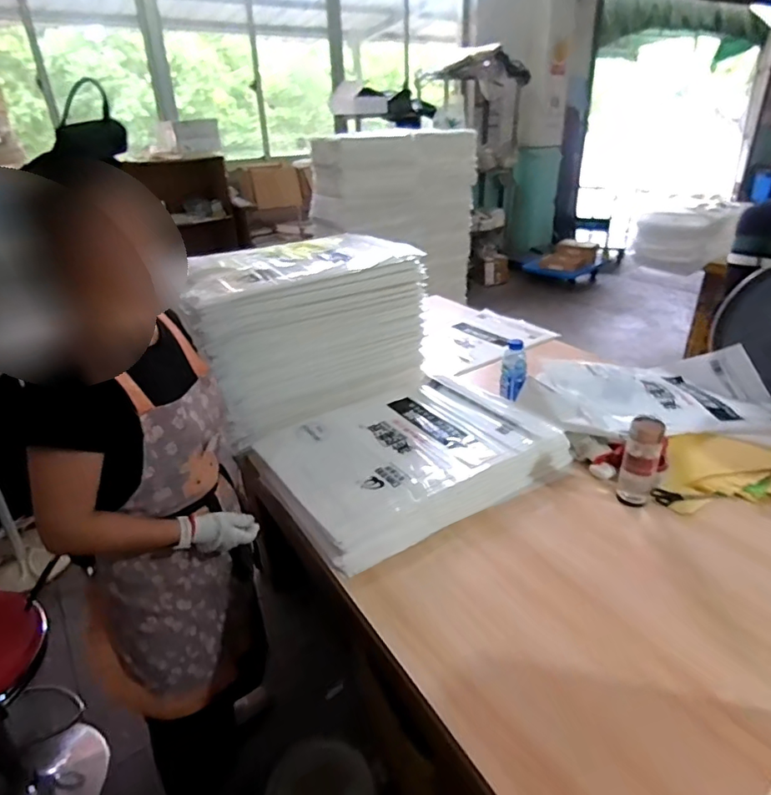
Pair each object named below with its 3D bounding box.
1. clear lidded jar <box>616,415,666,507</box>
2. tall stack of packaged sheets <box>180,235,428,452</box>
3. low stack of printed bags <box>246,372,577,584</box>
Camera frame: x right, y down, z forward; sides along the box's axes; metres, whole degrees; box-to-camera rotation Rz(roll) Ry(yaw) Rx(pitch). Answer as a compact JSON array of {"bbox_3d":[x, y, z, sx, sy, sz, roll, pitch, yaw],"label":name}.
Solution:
[{"bbox_3d":[0.534,0.122,1.095,0.072,0.176,0.074,16,33,30],"label":"clear lidded jar"},{"bbox_3d":[-0.232,-0.206,1.487,0.638,0.431,0.378,-17,31,-26],"label":"tall stack of packaged sheets"},{"bbox_3d":[0.059,0.109,1.252,0.641,0.064,0.474,-21,40,-26],"label":"low stack of printed bags"}]

